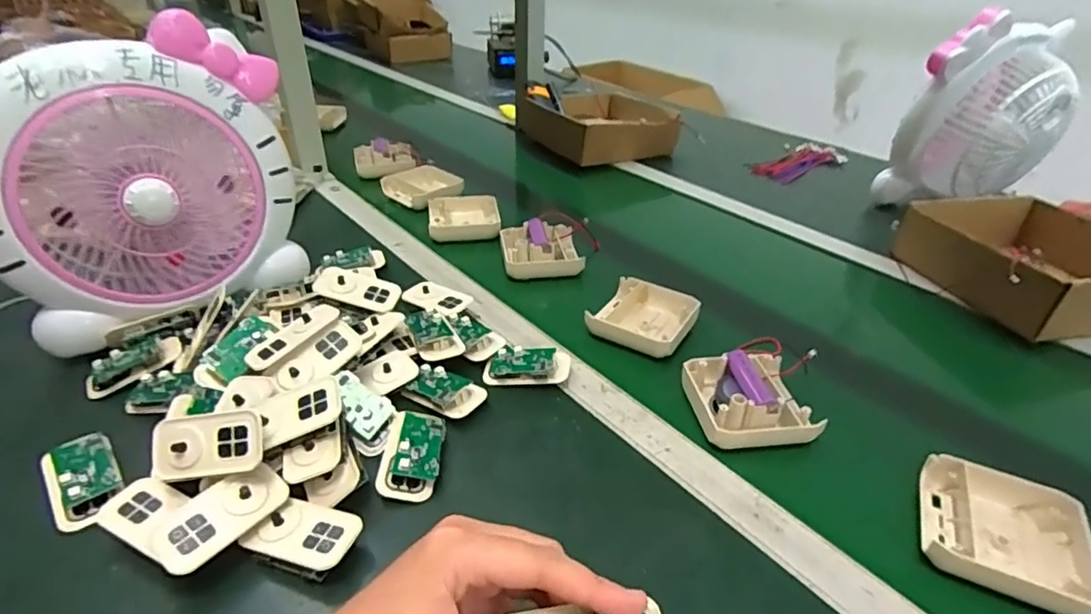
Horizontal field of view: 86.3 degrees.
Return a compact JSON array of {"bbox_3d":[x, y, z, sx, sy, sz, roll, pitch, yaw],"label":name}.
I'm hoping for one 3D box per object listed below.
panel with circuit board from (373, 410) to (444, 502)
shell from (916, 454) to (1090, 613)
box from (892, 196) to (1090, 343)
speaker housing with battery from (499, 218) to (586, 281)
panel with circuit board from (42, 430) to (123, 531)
[{"bbox_3d":[-0.100,0.110,0.438,0.041,0.022,0.067,2,34,1],"label":"panel with circuit board"},{"bbox_3d":[0.307,0.150,0.391,0.095,0.024,0.095,16,37,20],"label":"shell"},{"bbox_3d":[0.549,-0.054,0.653,0.209,0.062,0.210,-7,35,-12],"label":"box"},{"bbox_3d":[-0.008,-0.069,0.706,0.097,0.045,0.084,-4,34,-7],"label":"speaker housing with battery"},{"bbox_3d":[-0.333,0.120,0.416,0.044,0.016,0.078,-28,56,-27],"label":"panel with circuit board"}]

